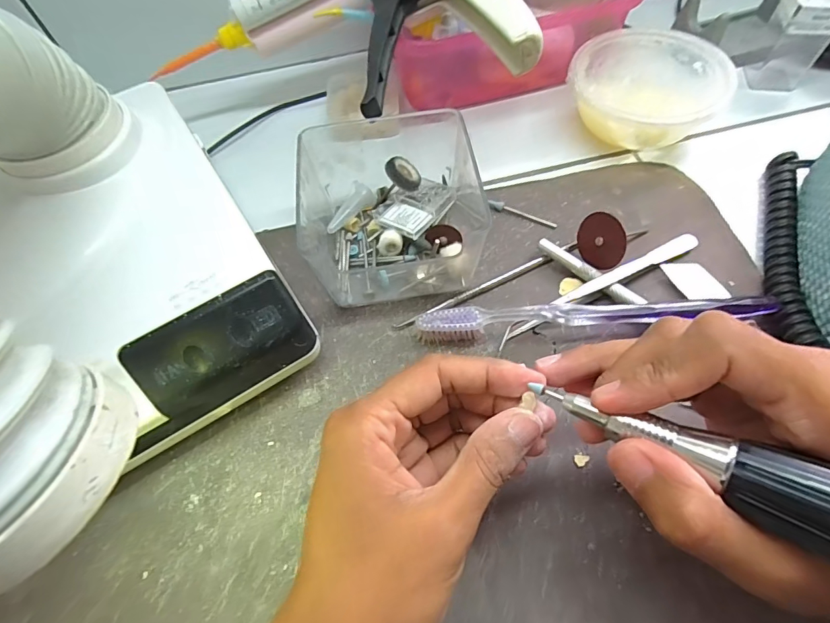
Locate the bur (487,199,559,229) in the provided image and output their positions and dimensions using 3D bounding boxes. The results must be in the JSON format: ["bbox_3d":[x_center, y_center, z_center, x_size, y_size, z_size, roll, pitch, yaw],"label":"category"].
[{"bbox_3d":[0.071,-0.065,0.293,0.046,0.005,0.008,19,65,12],"label":"bur"}]

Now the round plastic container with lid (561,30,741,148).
[{"bbox_3d":[0.160,-0.153,0.315,0.101,0.039,0.105,-1,61,3],"label":"round plastic container with lid"}]

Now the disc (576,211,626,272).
[{"bbox_3d":[0.110,-0.042,0.262,0.004,0.030,0.033,-7,44,-34],"label":"disc"}]

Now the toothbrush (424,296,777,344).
[{"bbox_3d":[0.095,0.004,0.244,0.185,0.021,0.013,-2,60,2],"label":"toothbrush"}]

